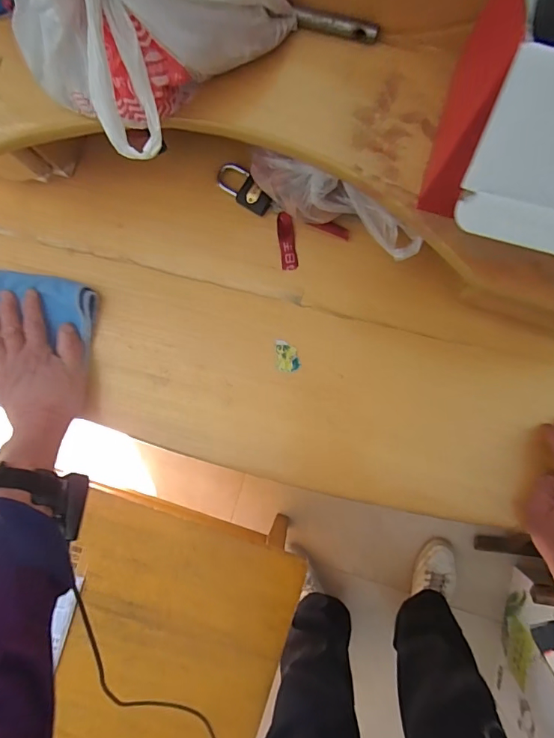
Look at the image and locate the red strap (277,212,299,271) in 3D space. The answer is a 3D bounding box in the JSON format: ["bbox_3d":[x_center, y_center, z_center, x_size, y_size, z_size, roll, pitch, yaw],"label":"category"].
[{"bbox_3d":[0.012,-0.149,0.508,0.018,0.008,0.066,-7,87,3],"label":"red strap"}]

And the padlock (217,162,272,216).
[{"bbox_3d":[-0.038,-0.207,0.503,0.075,0.010,0.033,45,112,12],"label":"padlock"}]

